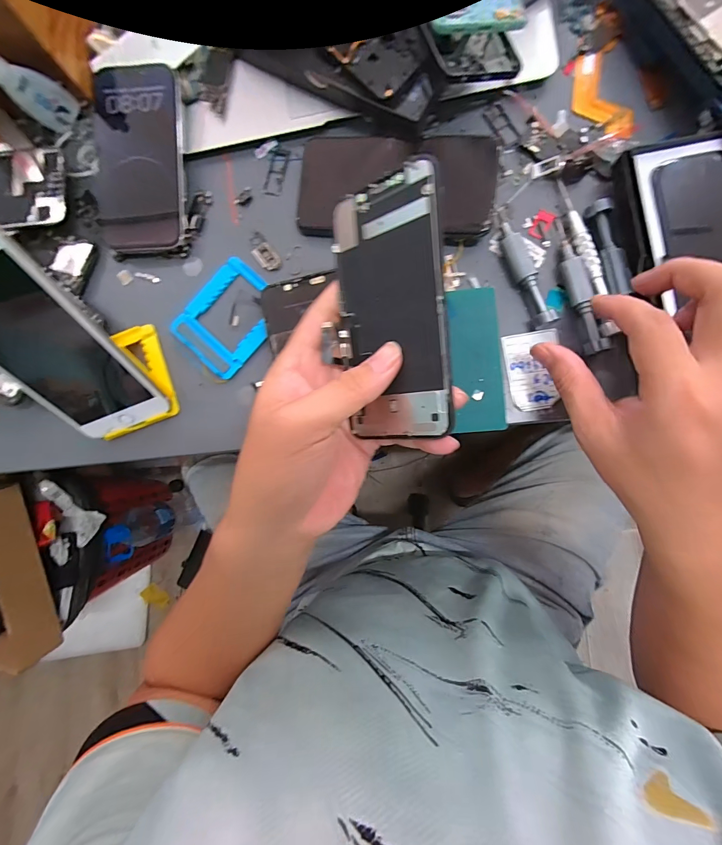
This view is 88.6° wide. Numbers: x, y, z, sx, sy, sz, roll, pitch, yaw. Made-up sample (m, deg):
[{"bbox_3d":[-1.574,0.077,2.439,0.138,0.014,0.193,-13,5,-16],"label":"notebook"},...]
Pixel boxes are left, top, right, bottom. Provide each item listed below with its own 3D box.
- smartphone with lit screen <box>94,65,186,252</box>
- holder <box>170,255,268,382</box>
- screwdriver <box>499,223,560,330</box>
[{"bbox_3d":[-0.180,-0.215,0.305,0.063,0.014,0.141,0,92,-6],"label":"smartphone with lit screen"},{"bbox_3d":[-0.110,-0.088,0.307,0.070,0.009,0.083,41,91,7],"label":"holder"},{"bbox_3d":[0.125,-0.111,0.280,0.016,0.017,0.082,-18,84,4],"label":"screwdriver"}]

